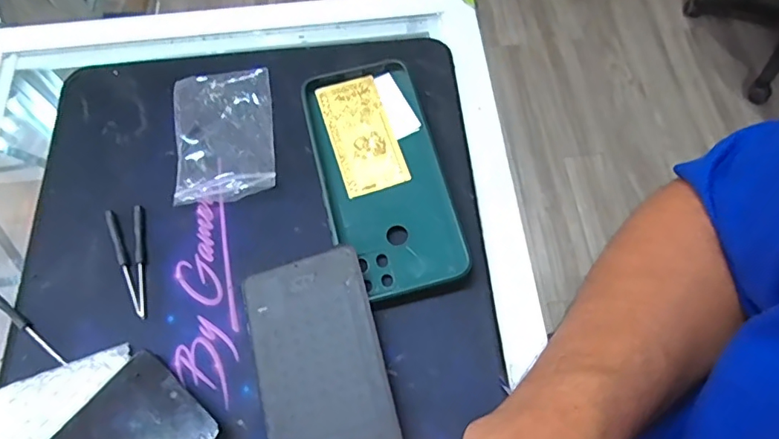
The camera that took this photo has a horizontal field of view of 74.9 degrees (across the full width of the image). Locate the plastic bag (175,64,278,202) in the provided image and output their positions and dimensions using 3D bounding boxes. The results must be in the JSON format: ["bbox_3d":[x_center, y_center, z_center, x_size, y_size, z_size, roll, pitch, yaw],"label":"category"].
[{"bbox_3d":[-0.115,-0.061,0.353,0.067,0.013,0.106,-9,66,-4],"label":"plastic bag"}]

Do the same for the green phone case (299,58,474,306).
[{"bbox_3d":[-0.005,-0.031,0.335,0.084,0.018,0.166,-14,66,-6],"label":"green phone case"}]

